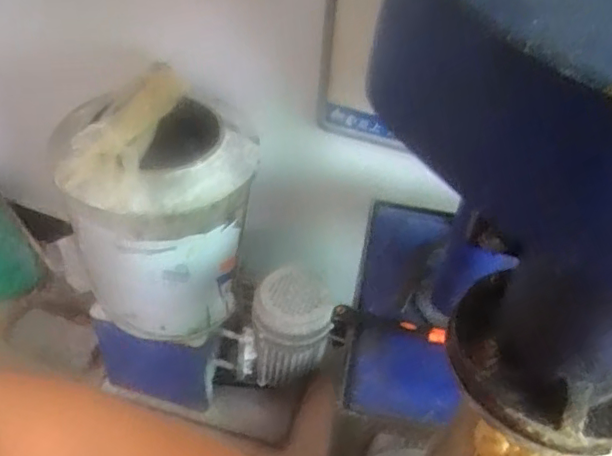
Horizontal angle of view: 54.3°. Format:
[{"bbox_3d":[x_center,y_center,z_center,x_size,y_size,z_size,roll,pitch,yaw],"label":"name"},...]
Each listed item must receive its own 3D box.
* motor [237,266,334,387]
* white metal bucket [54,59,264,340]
[{"bbox_3d":[-0.041,0.217,1.304,0.184,0.212,0.168,3,44,-3],"label":"motor"},{"bbox_3d":[-0.265,-0.007,1.136,0.299,0.484,0.291,3,44,-3],"label":"white metal bucket"}]

